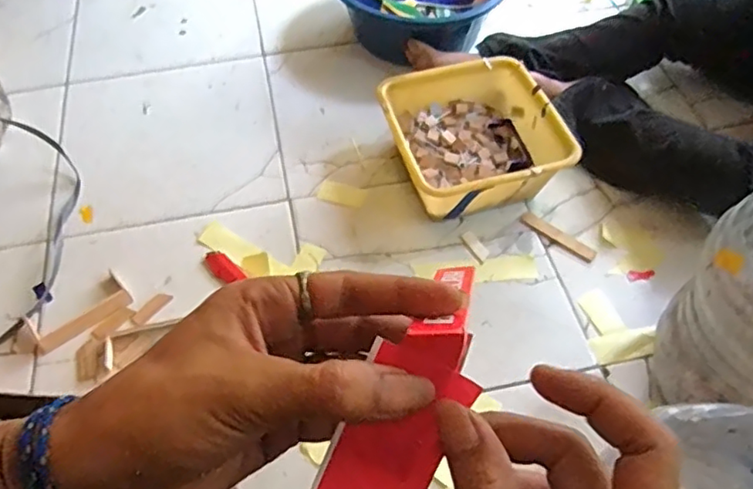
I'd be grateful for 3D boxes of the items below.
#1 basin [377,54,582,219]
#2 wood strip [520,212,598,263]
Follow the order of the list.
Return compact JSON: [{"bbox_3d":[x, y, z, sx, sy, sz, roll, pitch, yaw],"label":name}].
[{"bbox_3d":[0.161,-0.173,1.021,0.268,0.116,0.258,-12,56,-9],"label":"basin"},{"bbox_3d":[0.299,-0.013,0.991,0.132,0.007,0.023,34,63,21],"label":"wood strip"}]

